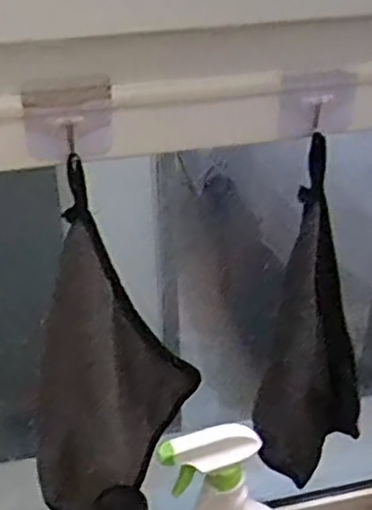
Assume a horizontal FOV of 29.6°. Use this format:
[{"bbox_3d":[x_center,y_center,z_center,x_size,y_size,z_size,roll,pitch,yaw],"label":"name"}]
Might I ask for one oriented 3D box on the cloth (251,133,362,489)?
[{"bbox_3d":[0.108,0.065,0.584,0.086,0.308,0.035,5,35,8],"label":"cloth"}]

